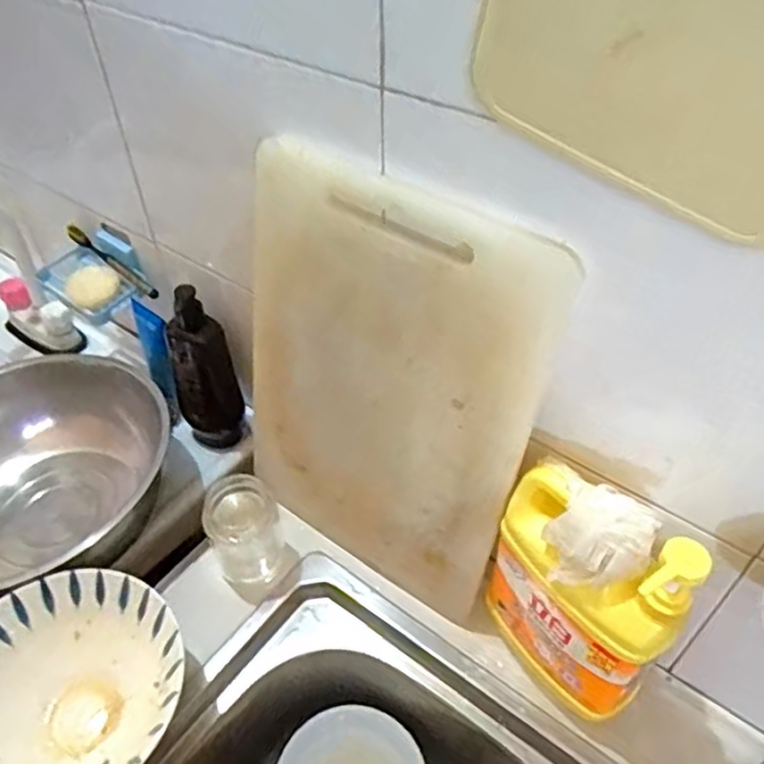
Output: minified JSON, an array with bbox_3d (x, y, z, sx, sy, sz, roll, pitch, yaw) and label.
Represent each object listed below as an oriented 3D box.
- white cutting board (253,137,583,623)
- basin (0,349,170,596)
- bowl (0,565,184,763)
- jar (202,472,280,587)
[{"bbox_3d":[-0.004,0.014,0.579,0.271,0.384,0.023,30,43,24],"label":"white cutting board"},{"bbox_3d":[-0.381,0.113,0.744,0.302,0.132,0.278,1,47,-1],"label":"basin"},{"bbox_3d":[-0.263,0.272,0.565,0.190,0.090,0.190,1,47,-1],"label":"bowl"},{"bbox_3d":[-0.136,0.148,0.666,0.066,0.107,0.060,1,47,-1],"label":"jar"}]

